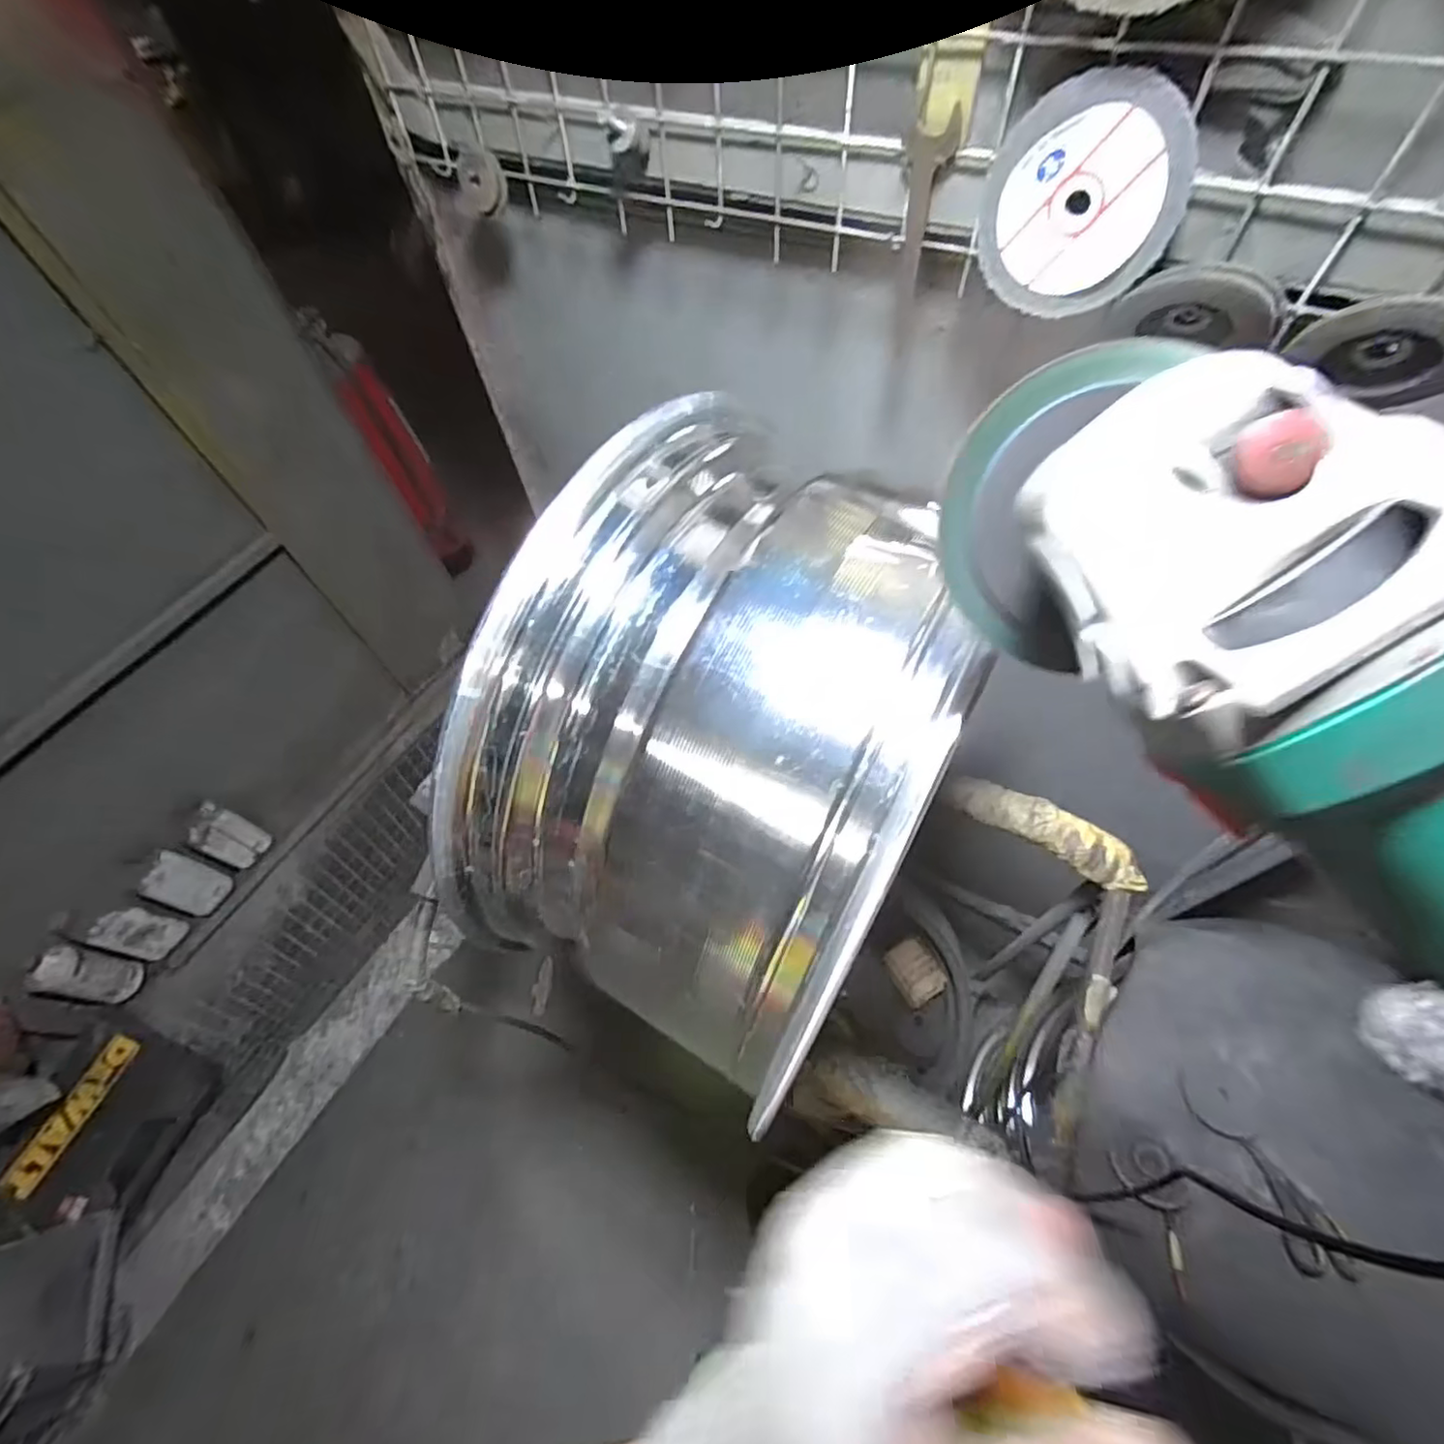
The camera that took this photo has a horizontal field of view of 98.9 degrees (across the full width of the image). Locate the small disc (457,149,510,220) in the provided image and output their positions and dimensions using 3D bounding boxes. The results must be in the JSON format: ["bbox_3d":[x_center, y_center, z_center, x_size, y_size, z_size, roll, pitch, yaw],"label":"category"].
[{"bbox_3d":[-0.245,-0.545,0.625,0.057,0.051,0.014,20,41,8],"label":"small disc"}]

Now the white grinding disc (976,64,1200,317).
[{"bbox_3d":[0.236,-0.344,0.410,0.120,0.116,0.021,25,64,18],"label":"white grinding disc"}]

